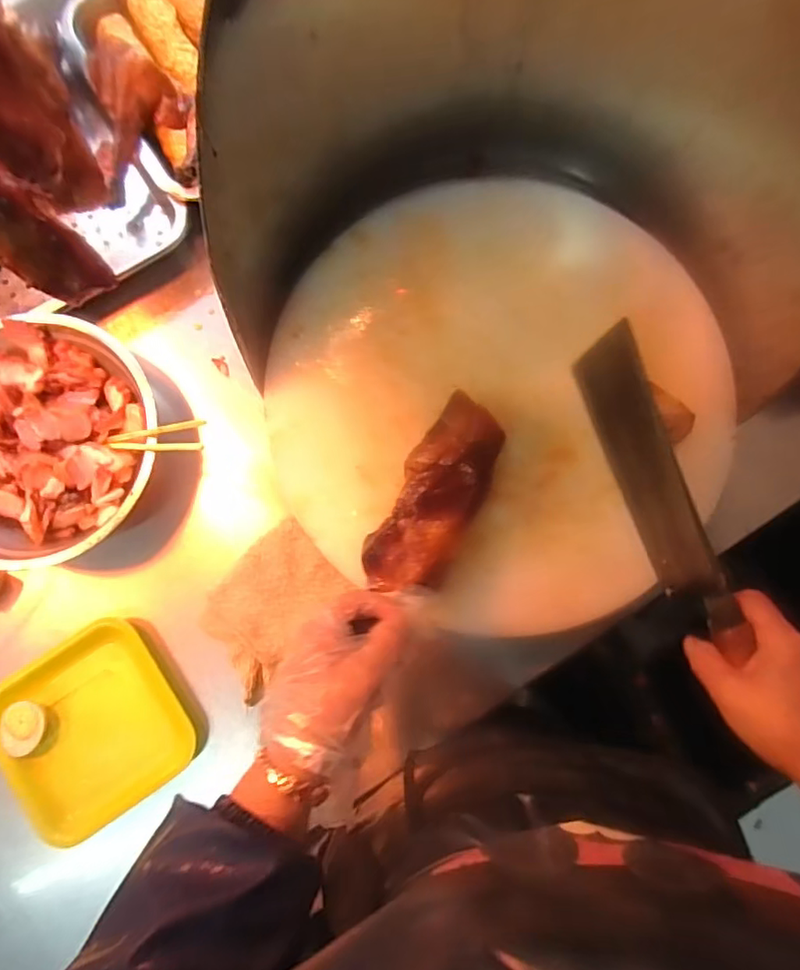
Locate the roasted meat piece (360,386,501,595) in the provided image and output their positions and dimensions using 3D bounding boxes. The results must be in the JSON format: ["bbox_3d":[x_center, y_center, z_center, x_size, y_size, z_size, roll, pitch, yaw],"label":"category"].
[{"bbox_3d":[0.030,0.008,0.474,0.072,0.055,0.163,26,71,3],"label":"roasted meat piece"}]

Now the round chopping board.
[{"bbox_3d":[0.088,-0.081,0.512,0.398,0.043,0.395,0,82,0],"label":"round chopping board"}]

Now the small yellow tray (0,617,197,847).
[{"bbox_3d":[-0.274,0.217,0.521,0.149,0.035,0.154,-31,83,-4],"label":"small yellow tray"}]

